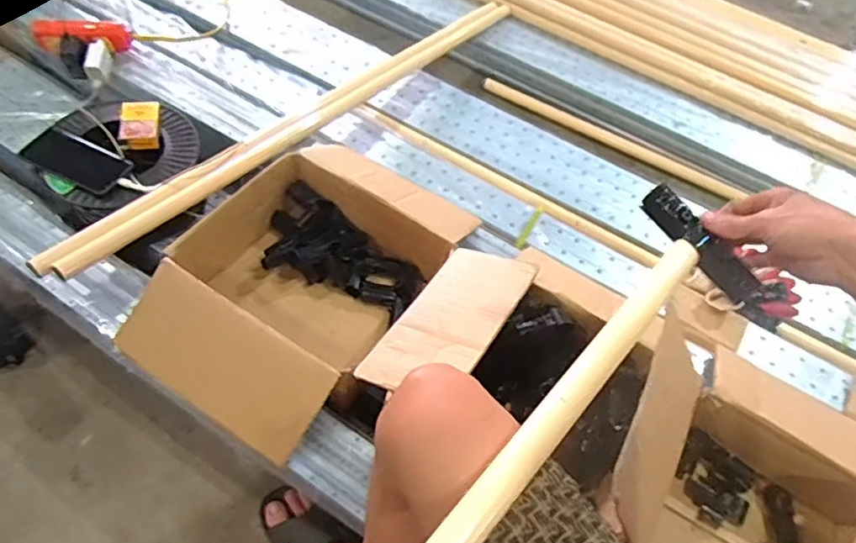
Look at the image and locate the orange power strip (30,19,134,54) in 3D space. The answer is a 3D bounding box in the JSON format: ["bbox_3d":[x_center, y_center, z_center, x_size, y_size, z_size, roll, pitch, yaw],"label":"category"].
[{"bbox_3d":[-0.634,-0.434,1.119,0.159,0.047,0.067,-10,55,-32],"label":"orange power strip"}]

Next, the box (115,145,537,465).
[{"bbox_3d":[-0.136,0.027,0.904,0.486,0.183,0.489,29,58,15],"label":"box"}]

